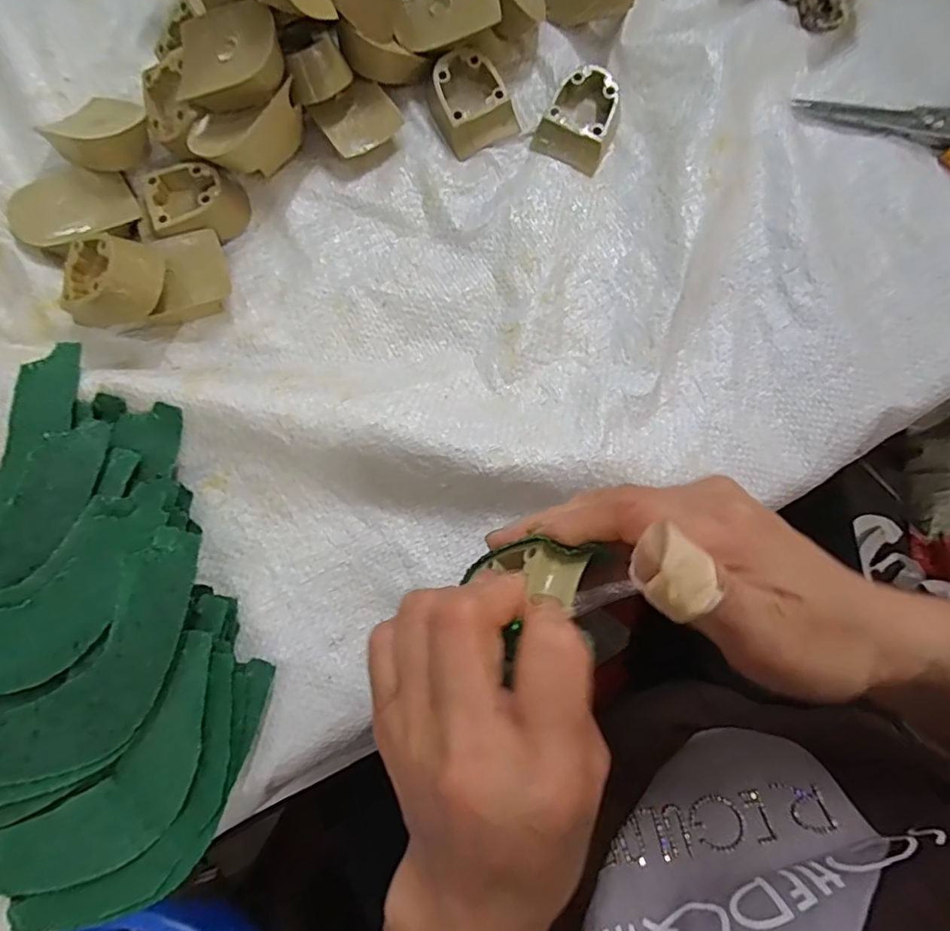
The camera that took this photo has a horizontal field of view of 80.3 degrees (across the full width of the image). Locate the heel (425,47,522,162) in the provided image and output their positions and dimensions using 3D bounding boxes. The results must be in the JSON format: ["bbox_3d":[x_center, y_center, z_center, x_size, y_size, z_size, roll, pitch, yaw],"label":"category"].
[{"bbox_3d":[-0.002,-0.204,0.314,0.038,0.019,0.048,-27,81,-6],"label":"heel"}]

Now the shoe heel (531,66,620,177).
[{"bbox_3d":[0.060,-0.194,0.313,0.039,0.019,0.046,26,80,3],"label":"shoe heel"}]

